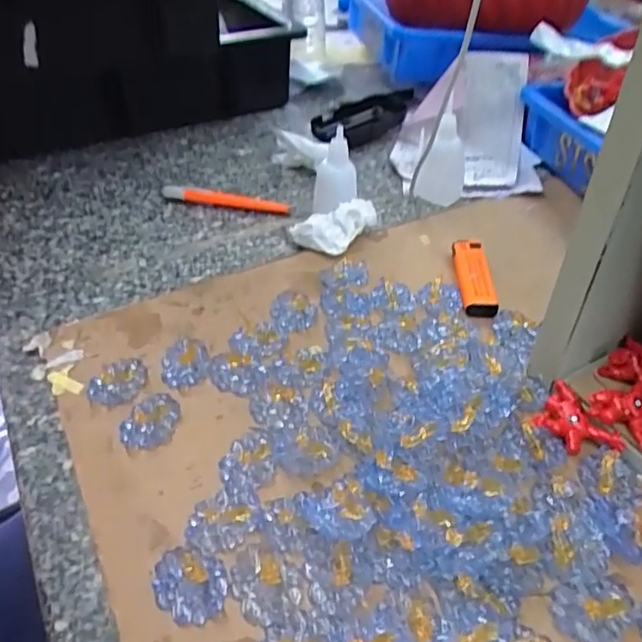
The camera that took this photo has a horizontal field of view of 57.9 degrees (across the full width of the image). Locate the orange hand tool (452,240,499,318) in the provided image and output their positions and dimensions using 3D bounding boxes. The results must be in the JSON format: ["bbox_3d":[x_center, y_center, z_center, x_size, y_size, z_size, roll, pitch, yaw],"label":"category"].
[{"bbox_3d":[0.115,-0.033,0.440,0.024,0.013,0.081,0,43,3],"label":"orange hand tool"}]

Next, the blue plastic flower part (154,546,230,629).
[{"bbox_3d":[-0.062,0.123,0.271,0.035,0.005,0.031,10,44,12],"label":"blue plastic flower part"}]

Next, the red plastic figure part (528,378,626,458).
[{"bbox_3d":[0.148,0.059,0.329,0.045,0.009,0.034,29,51,29],"label":"red plastic figure part"}]

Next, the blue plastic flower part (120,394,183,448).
[{"bbox_3d":[-0.099,0.060,0.339,0.028,0.010,0.035,20,47,23],"label":"blue plastic flower part"}]

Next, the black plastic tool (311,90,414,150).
[{"bbox_3d":[0.047,-0.224,0.655,0.142,0.031,0.053,-29,49,-26],"label":"black plastic tool"}]

